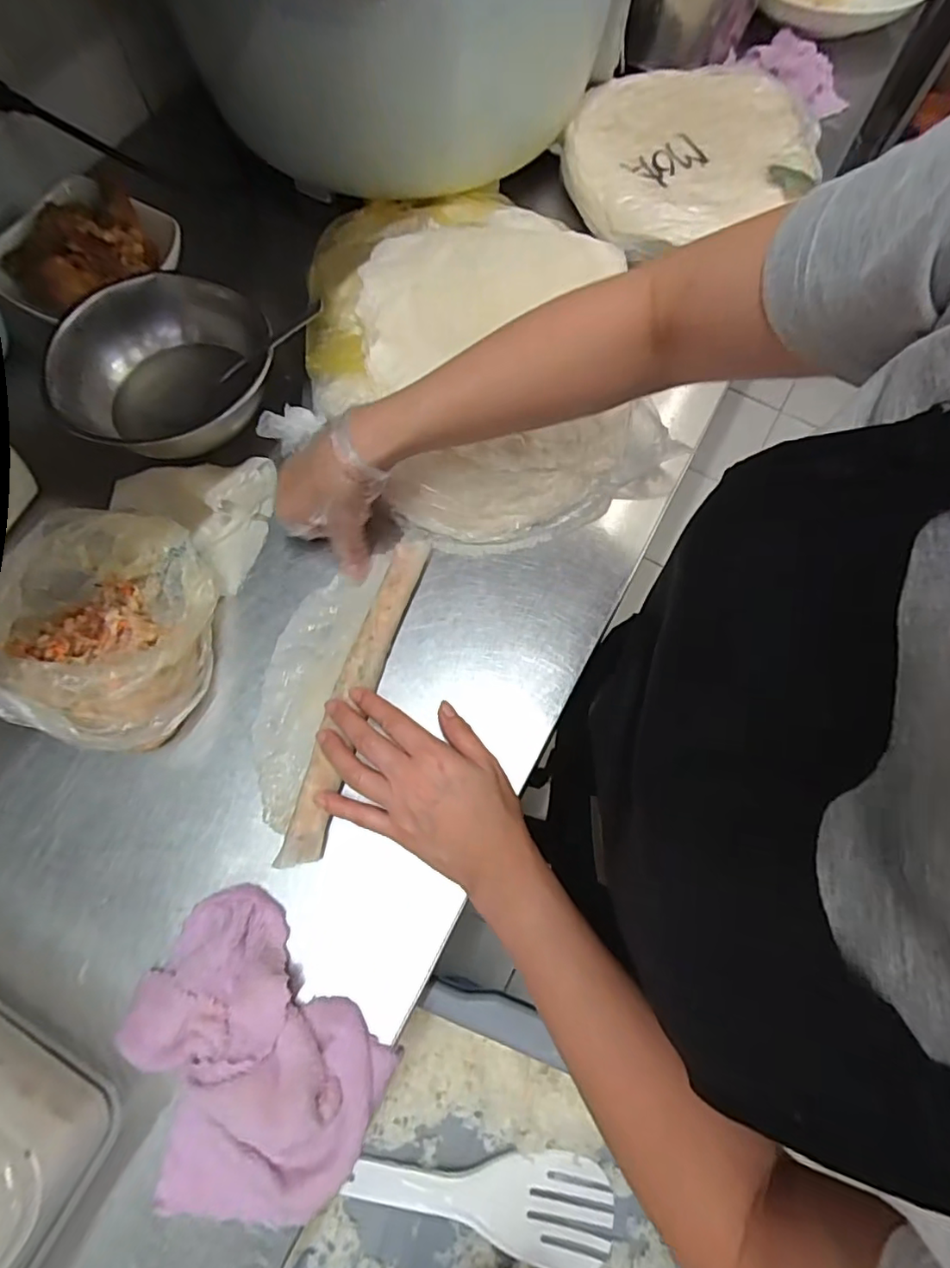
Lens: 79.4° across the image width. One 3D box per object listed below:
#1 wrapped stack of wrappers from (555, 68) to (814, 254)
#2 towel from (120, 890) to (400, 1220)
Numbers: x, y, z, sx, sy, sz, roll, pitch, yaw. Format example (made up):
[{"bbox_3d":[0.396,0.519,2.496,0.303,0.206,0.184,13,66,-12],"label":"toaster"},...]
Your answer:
[{"bbox_3d":[0.223,-0.492,0.585,0.267,0.036,0.213,-23,73,-9],"label":"wrapped stack of wrappers"},{"bbox_3d":[-0.141,0.258,0.342,0.166,0.028,0.130,43,75,12],"label":"towel"}]

